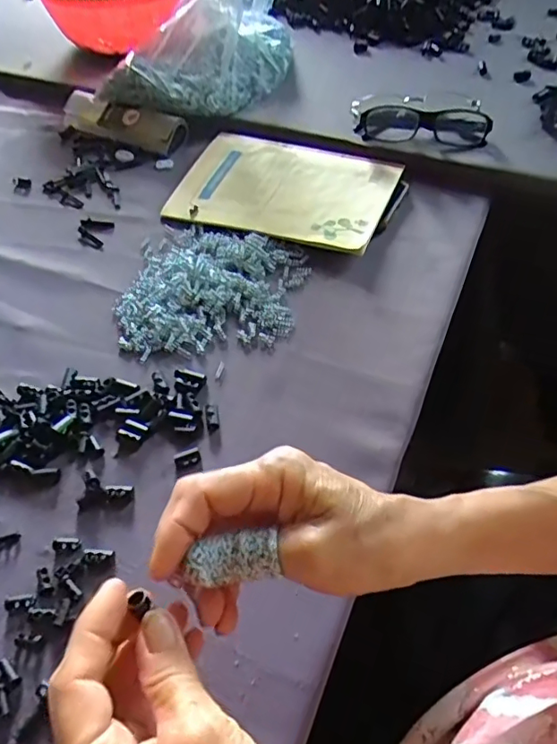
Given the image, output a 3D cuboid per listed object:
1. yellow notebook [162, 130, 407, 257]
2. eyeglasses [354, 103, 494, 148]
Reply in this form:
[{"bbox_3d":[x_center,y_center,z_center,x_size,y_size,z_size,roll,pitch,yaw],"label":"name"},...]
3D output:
[{"bbox_3d":[0.006,-0.183,0.545,0.201,0.012,0.142,16,55,17],"label":"yellow notebook"},{"bbox_3d":[0.144,-0.249,0.561,0.135,0.028,0.041,6,53,10],"label":"eyeglasses"}]

